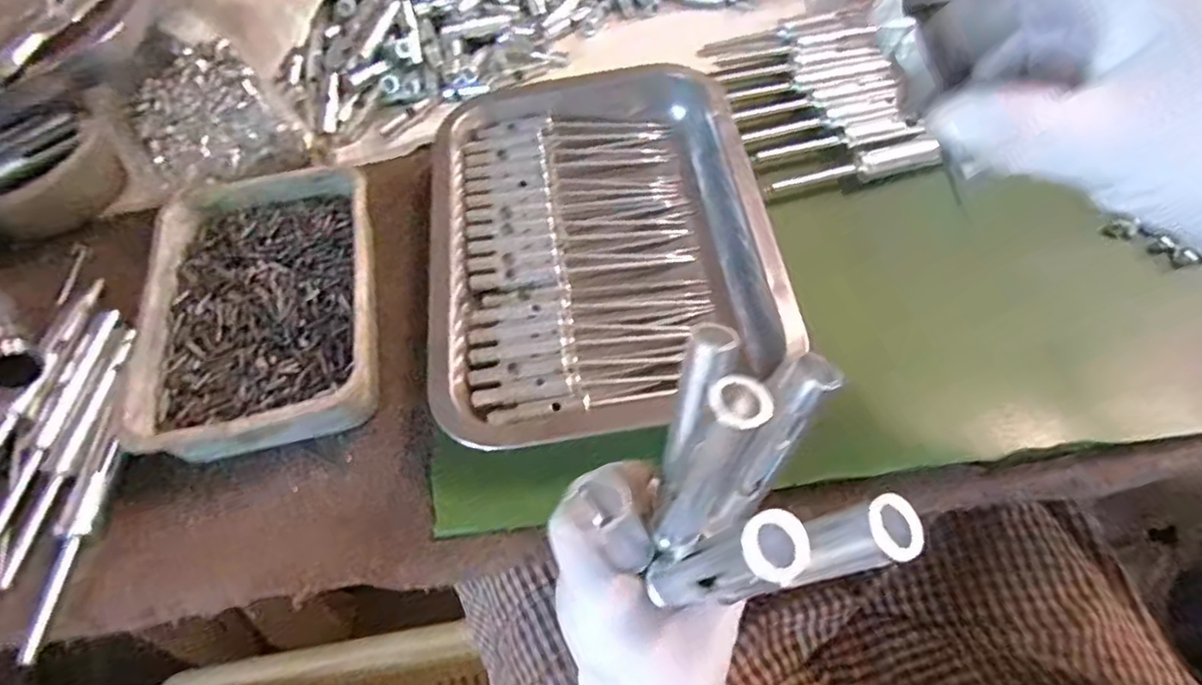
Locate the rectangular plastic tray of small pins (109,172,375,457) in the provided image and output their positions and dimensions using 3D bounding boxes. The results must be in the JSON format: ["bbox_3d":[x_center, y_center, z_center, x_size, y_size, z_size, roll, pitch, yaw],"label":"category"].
[{"bbox_3d":[-0.195,-0.025,0.375,0.128,0.037,0.185,-10,60,-2],"label":"rectangular plastic tray of small pins"}]

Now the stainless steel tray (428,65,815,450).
[{"bbox_3d":[-0.003,-0.064,0.384,0.186,0.040,0.252,-8,60,-1],"label":"stainless steel tray"}]

